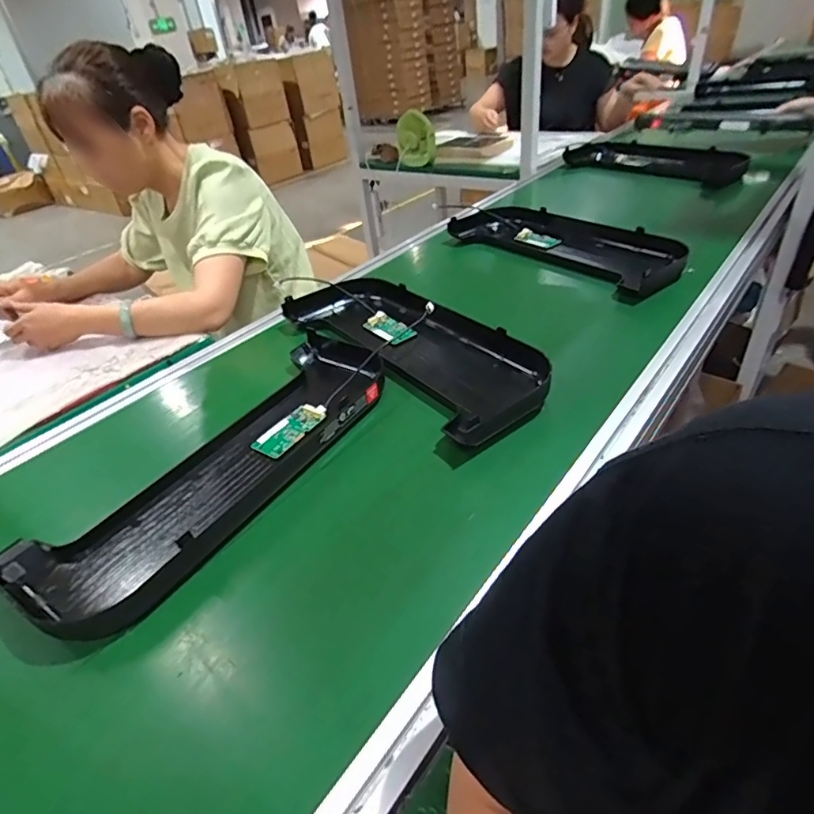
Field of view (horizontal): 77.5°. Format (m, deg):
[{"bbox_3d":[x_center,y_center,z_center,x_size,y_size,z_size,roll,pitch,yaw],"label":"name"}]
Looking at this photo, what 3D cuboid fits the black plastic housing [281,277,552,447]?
[{"bbox_3d":[0.001,-0.101,0.781,0.190,0.043,0.494,-27,41,-24],"label":"black plastic housing"}]

